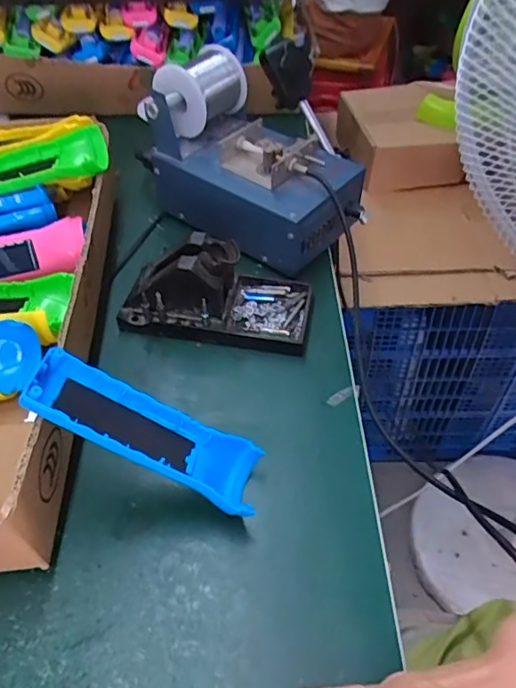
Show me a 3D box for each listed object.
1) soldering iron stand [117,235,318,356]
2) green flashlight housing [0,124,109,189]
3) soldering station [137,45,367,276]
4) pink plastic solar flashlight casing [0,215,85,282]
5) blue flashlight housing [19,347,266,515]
[{"bbox_3d":[-0.033,-0.049,0.458,0.154,0.069,0.074,7,49,7],"label":"soldering iron stand"},{"bbox_3d":[-0.215,-0.160,0.495,0.157,0.025,0.045,-9,48,9],"label":"green flashlight housing"},{"bbox_3d":[-0.005,-0.175,0.524,0.200,0.123,0.117,28,55,23],"label":"soldering station"},{"bbox_3d":[-0.224,-0.074,0.479,0.151,0.025,0.044,-14,95,-4],"label":"pink plastic solar flashlight casing"},{"bbox_3d":[-0.071,0.059,0.345,0.150,0.032,0.047,30,47,-17],"label":"blue flashlight housing"}]

